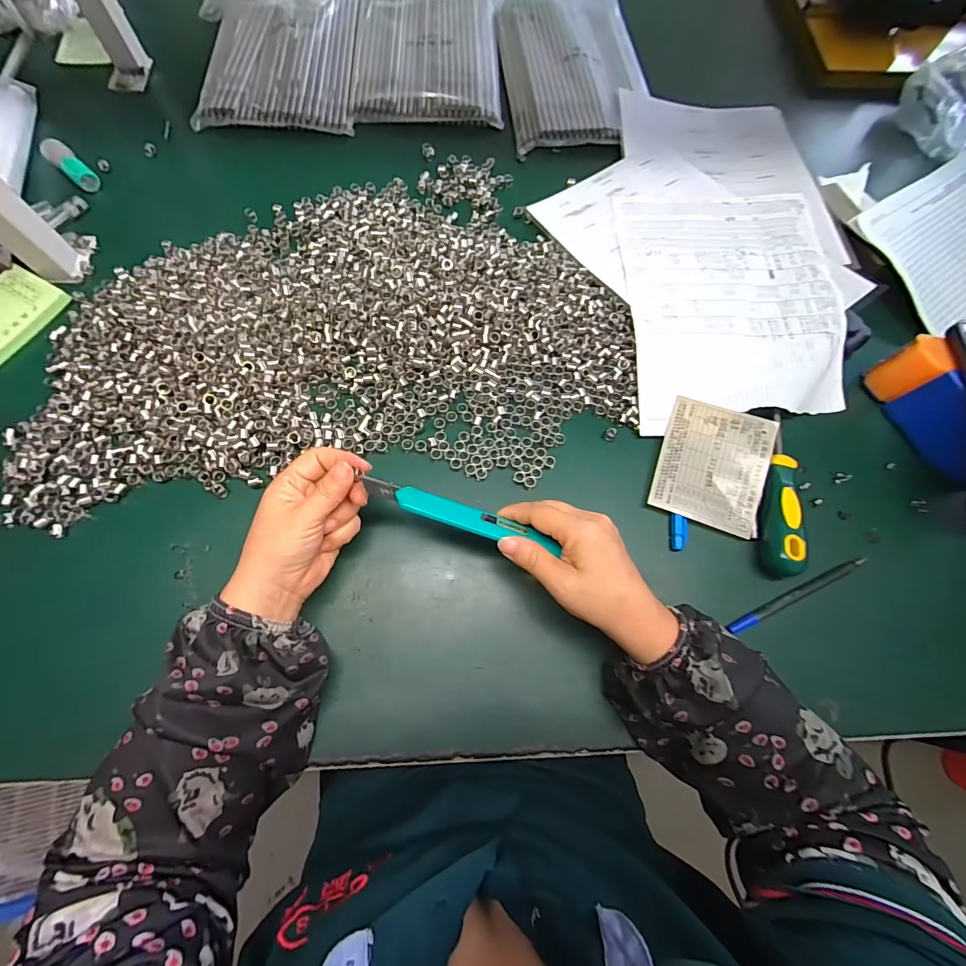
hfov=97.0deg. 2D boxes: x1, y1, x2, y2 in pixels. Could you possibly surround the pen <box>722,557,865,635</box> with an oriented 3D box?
[{"bbox_3d":[0.256,0.090,0.347,0.134,0.008,0.011,-23,73,-9],"label":"pen"}]

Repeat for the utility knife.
[{"bbox_3d":[-0.015,0.023,0.302,0.135,0.014,0.020,18,68,-1],"label":"utility knife"}]

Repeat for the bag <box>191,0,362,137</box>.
[{"bbox_3d":[-0.263,-0.574,0.543,0.204,0.041,0.315,-1,68,-2],"label":"bag"}]

